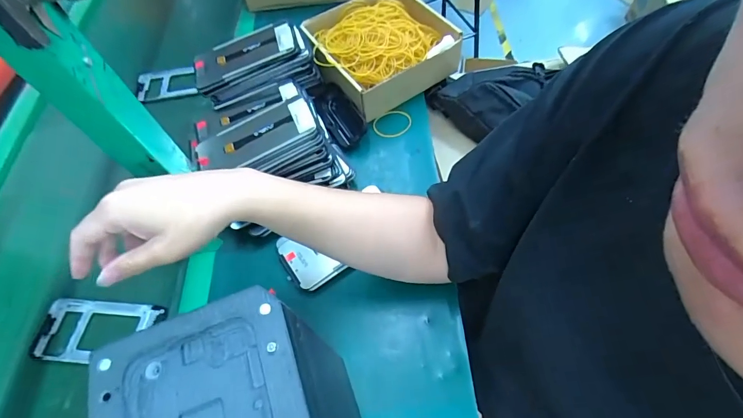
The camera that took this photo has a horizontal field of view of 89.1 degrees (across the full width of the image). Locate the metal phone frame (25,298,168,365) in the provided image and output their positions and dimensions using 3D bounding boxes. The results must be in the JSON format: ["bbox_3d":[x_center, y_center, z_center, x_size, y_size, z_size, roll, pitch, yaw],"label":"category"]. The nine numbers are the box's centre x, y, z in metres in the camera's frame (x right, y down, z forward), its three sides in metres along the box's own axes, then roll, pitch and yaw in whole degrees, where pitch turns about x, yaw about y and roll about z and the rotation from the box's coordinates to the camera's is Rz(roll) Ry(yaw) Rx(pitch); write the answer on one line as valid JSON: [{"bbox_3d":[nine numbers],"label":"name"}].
[{"bbox_3d":[-0.344,0.154,0.475,0.162,0.012,0.076,1,60,6],"label":"metal phone frame"}]

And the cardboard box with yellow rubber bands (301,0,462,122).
[{"bbox_3d":[0.013,-0.257,0.608,0.215,0.074,0.210,-40,64,-17],"label":"cardboard box with yellow rubber bands"}]

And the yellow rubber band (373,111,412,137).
[{"bbox_3d":[0.032,-0.133,0.585,0.060,0.006,0.052,-9,60,0],"label":"yellow rubber band"}]

